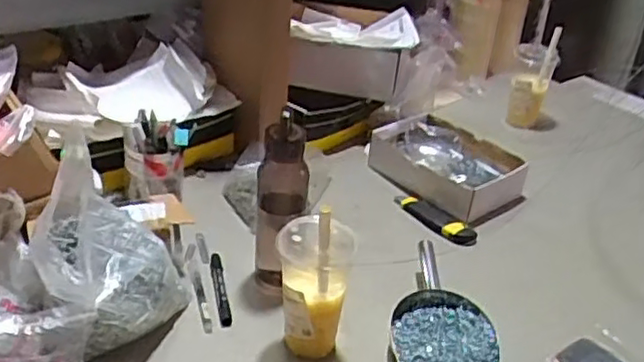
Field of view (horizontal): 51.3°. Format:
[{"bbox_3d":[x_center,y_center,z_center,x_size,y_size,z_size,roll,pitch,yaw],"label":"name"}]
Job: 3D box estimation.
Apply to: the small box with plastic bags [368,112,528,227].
[{"bbox_3d":[0.222,-0.037,1.190,0.182,0.086,0.250,-22,40,-37],"label":"small box with plastic bags"}]

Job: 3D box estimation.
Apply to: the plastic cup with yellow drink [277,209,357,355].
[{"bbox_3d":[-0.010,0.112,0.796,0.081,0.206,0.077,4,31,-2],"label":"plastic cup with yellow drink"}]

